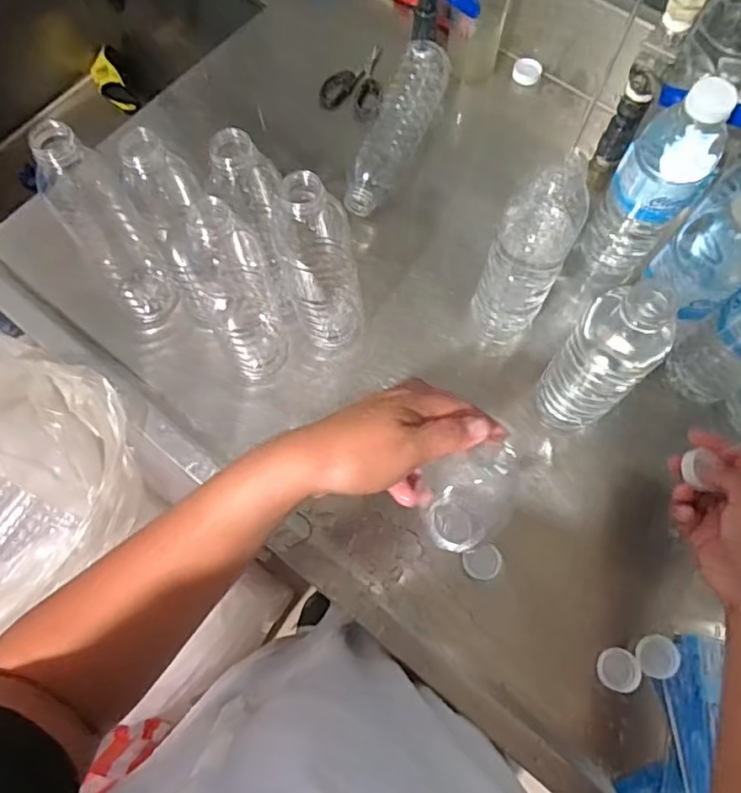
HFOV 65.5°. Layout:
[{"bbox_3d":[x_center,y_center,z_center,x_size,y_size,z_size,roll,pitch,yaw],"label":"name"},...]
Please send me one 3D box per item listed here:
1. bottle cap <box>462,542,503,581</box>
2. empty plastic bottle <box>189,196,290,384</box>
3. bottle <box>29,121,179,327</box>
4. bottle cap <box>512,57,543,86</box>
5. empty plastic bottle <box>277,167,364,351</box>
[{"bbox_3d":[0.096,0.140,0.486,0.032,0.007,0.027,-27,72,-10],"label":"bottle cap"},{"bbox_3d":[-0.108,-0.085,0.478,0.054,0.203,0.065,-21,71,-8],"label":"empty plastic bottle"},{"bbox_3d":[-0.223,-0.138,0.491,0.056,0.201,0.060,0,70,0],"label":"bottle"},{"bbox_3d":[0.181,-0.376,0.666,0.032,0.013,0.033,0,70,0],"label":"bottle cap"},{"bbox_3d":[-0.039,-0.115,0.477,0.059,0.196,0.069,-12,70,-4],"label":"empty plastic bottle"}]

